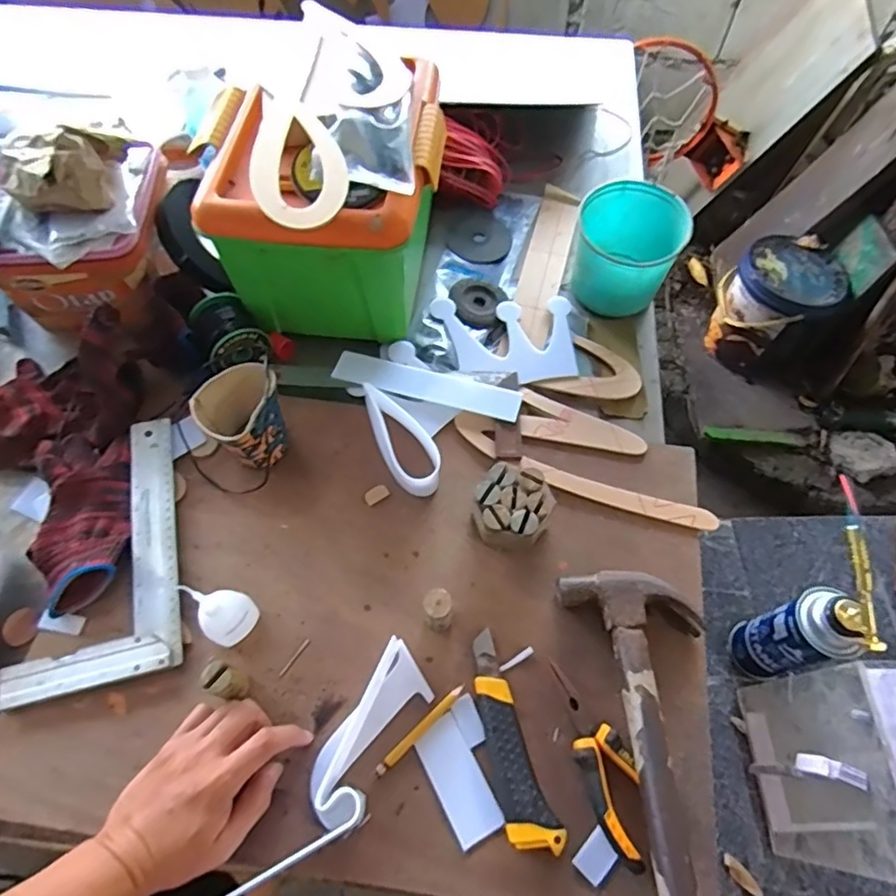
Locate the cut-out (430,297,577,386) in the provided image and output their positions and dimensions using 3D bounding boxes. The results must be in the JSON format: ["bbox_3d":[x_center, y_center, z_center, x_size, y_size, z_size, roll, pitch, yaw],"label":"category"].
[{"bbox_3d":[0.068,-0.130,0.700,0.162,0.010,0.126,-1,60,-6],"label":"cut-out"}]

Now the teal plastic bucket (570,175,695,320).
[{"bbox_3d":[0.212,-0.236,0.711,0.117,0.106,0.127,0,64,0],"label":"teal plastic bucket"}]

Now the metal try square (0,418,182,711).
[{"bbox_3d":[-0.330,0.093,0.561,0.140,0.015,0.254,-12,64,-6],"label":"metal try square"}]

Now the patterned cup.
[{"bbox_3d":[-0.196,-0.027,0.588,0.069,0.089,0.081,40,70,18],"label":"patterned cup"}]

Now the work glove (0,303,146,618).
[{"bbox_3d":[-0.418,0.009,0.582,0.201,0.081,0.306,-9,64,-4],"label":"work glove"}]

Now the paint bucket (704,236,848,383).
[{"bbox_3d":[0.742,-0.326,1.381,0.221,0.220,0.231,0,64,0],"label":"paint bucket"}]

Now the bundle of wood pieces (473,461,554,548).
[{"bbox_3d":[0.061,0.061,0.572,0.069,0.052,0.072,0,64,0],"label":"bundle of wood pieces"}]

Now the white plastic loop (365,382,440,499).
[{"bbox_3d":[-0.050,-0.012,0.629,0.052,0.031,0.135,-25,66,-12],"label":"white plastic loop"}]

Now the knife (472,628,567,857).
[{"bbox_3d":[0.045,0.240,0.492,0.040,0.022,0.165,-18,65,-8],"label":"knife"}]

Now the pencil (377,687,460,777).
[{"bbox_3d":[-0.024,0.237,0.500,0.094,0.005,0.010,-41,70,-18],"label":"pencil"}]

